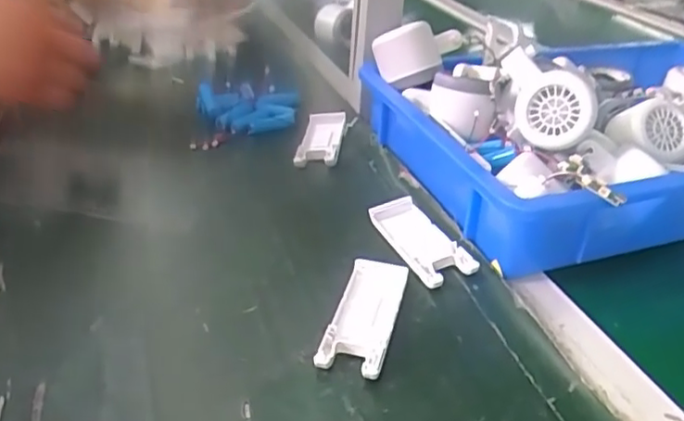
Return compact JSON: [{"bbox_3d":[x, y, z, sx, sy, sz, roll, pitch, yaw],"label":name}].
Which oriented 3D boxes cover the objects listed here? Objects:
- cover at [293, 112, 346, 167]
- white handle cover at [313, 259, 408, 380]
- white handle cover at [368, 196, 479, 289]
[{"bbox_3d":[-0.021,-0.070,0.618,0.040,0.028,0.082,5,32,5],"label":"cover"},{"bbox_3d":[0.015,0.070,0.408,0.039,0.013,0.105,10,33,12],"label":"white handle cover"},{"bbox_3d":[0.059,0.023,0.477,0.041,0.017,0.104,-12,35,-21],"label":"white handle cover"}]

